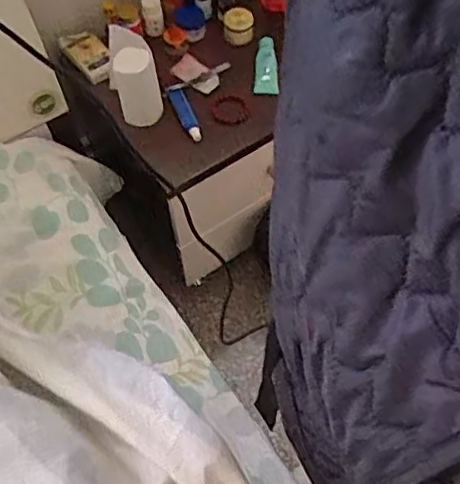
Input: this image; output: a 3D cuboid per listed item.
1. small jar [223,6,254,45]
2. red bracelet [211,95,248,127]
[{"bbox_3d":[0.017,-0.412,1.140,0.056,0.047,0.058,-1,60,1],"label":"small jar"},{"bbox_3d":[-0.001,-0.239,1.077,0.066,0.006,0.069,-1,60,1],"label":"red bracelet"}]

